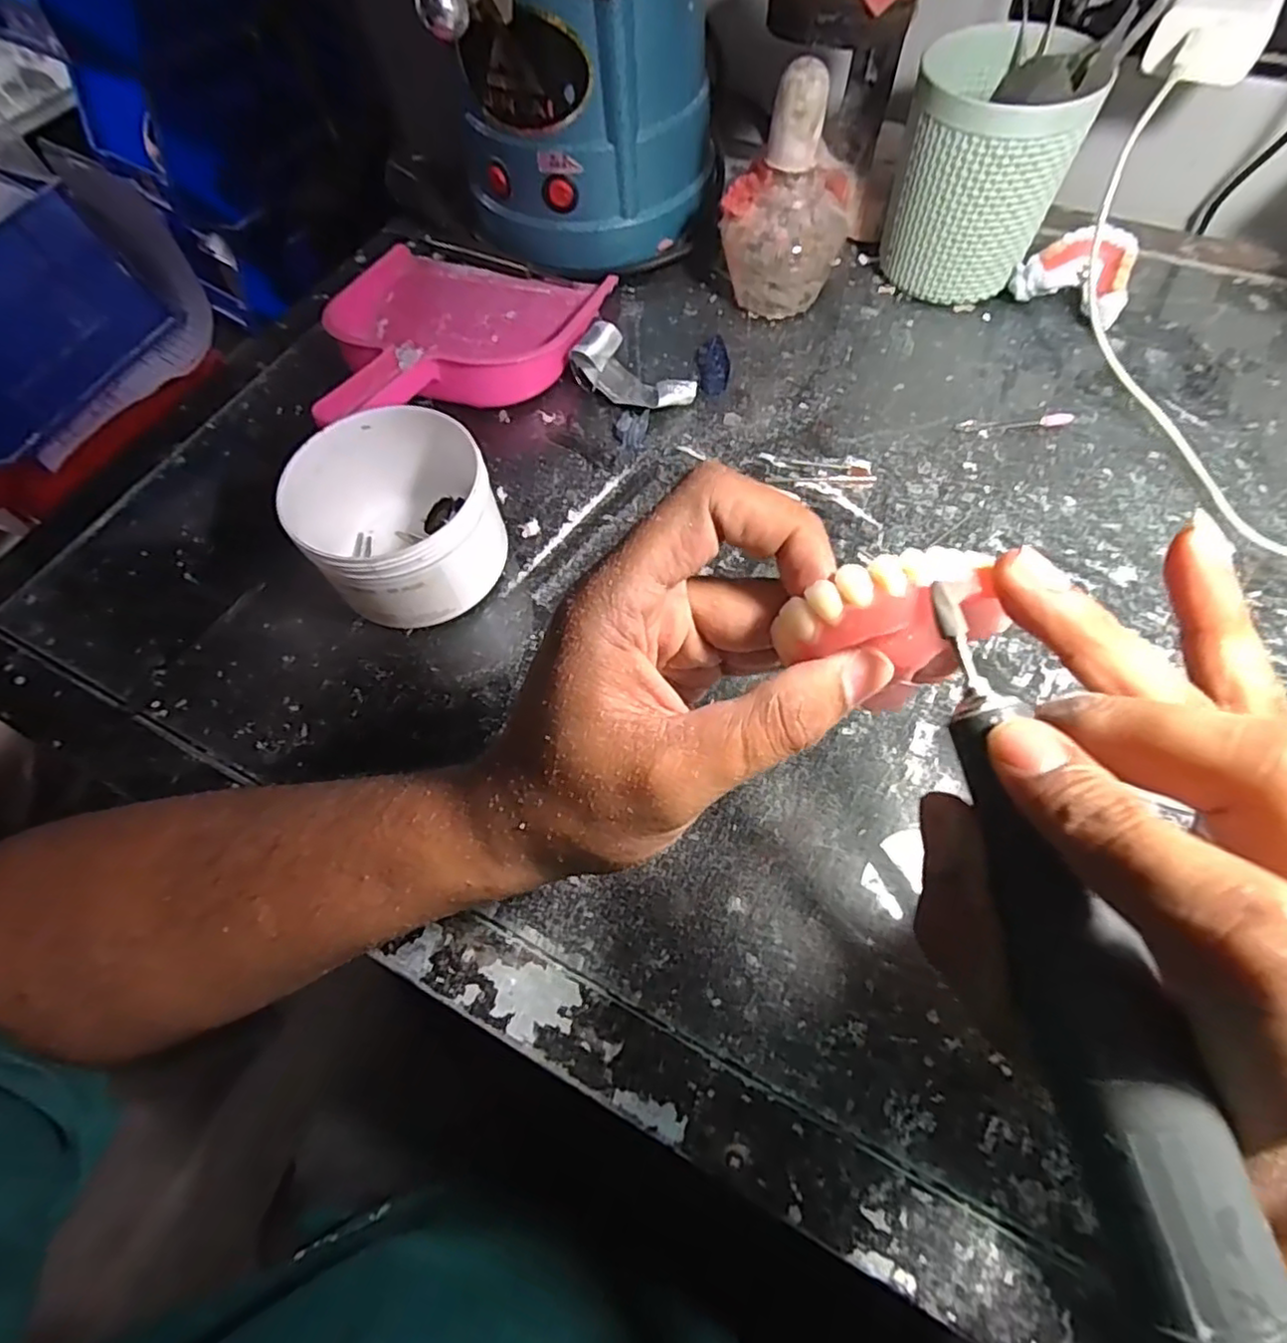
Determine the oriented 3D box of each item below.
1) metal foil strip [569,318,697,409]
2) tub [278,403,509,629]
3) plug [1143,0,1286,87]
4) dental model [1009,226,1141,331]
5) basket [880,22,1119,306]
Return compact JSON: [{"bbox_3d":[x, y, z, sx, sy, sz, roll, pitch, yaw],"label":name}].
[{"bbox_3d":[-0.006,-0.175,0.385,0.069,0.028,0.032,35,69,19],"label":"metal foil strip"},{"bbox_3d":[-0.118,-0.071,0.319,0.085,0.058,0.089,-40,68,-17],"label":"tub"},{"bbox_3d":[0.305,-0.348,0.348,0.051,0.036,0.084,24,66,14],"label":"plug"},{"bbox_3d":[0.266,-0.239,0.400,0.063,0.039,0.047,38,70,20],"label":"dental model"},{"bbox_3d":[0.199,-0.296,0.384,0.088,0.124,0.092,24,66,14],"label":"basket"}]

